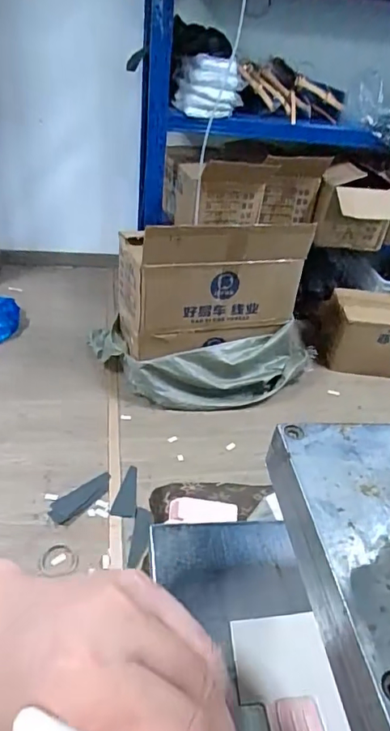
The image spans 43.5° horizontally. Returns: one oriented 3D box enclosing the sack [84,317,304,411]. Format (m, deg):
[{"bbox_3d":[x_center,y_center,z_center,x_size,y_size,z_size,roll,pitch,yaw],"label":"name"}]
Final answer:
[{"bbox_3d":[0.007,0.000,1.802,0.845,0.255,0.281,6,35,-1],"label":"sack"}]

